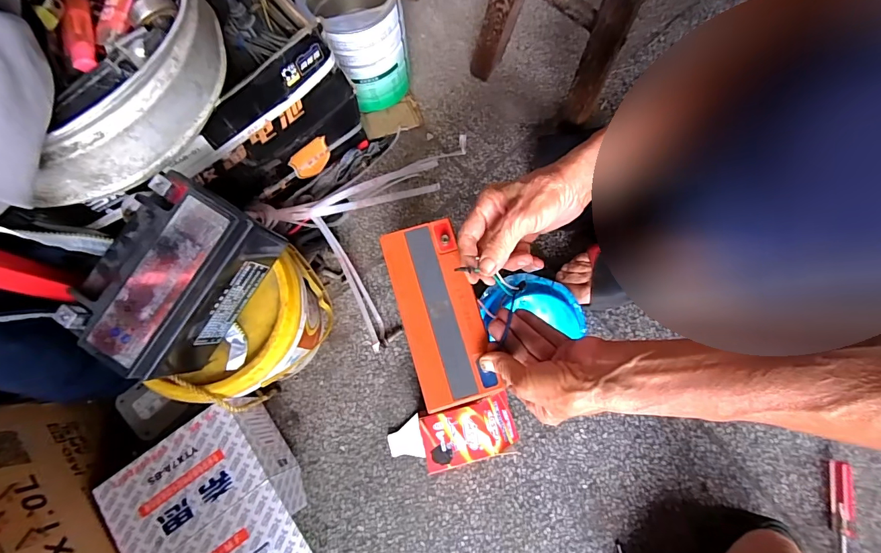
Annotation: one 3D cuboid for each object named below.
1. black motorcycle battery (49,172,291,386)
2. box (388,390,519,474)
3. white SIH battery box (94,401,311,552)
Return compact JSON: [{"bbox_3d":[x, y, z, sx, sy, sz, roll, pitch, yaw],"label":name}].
[{"bbox_3d":[-0.215,0.004,0.361,0.094,0.105,0.153,29,77,7],"label":"black motorcycle battery"},{"bbox_3d":[0.015,0.190,0.503,0.160,0.071,0.064,-13,76,-3],"label":"box"},{"bbox_3d":[-0.243,0.260,0.470,0.159,0.099,0.187,-35,78,-9],"label":"white SIH battery box"}]

